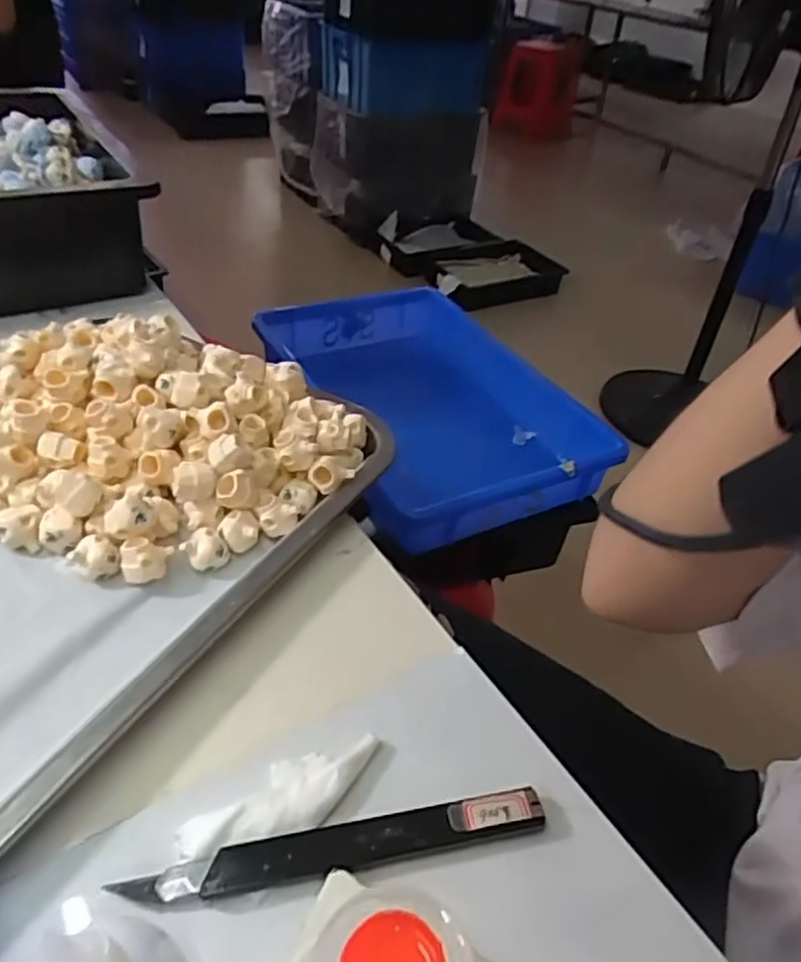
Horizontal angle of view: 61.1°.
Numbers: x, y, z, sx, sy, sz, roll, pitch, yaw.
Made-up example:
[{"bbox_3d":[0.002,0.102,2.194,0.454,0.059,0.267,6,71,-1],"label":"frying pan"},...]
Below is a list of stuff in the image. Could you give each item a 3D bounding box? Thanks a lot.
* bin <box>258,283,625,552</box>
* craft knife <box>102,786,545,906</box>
[{"bbox_3d":[0.028,-0.083,0.722,0.263,0.074,0.372,-14,45,-23],"label":"bin"},{"bbox_3d":[-0.020,0.129,0.239,0.146,0.008,0.017,-4,42,-13],"label":"craft knife"}]

